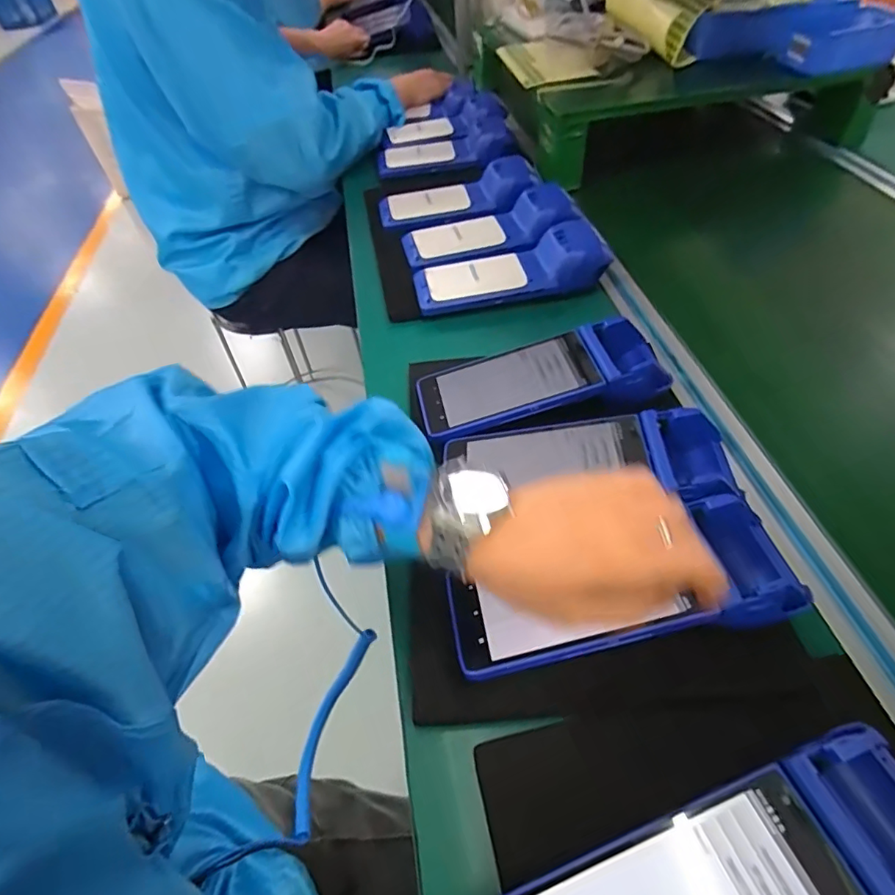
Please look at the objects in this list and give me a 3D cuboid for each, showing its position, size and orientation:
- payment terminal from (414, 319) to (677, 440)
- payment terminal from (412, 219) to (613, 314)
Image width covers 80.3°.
[{"bbox_3d":[0.091,-0.061,0.500,0.232,0.050,0.108,-12,51,-4],"label":"payment terminal"},{"bbox_3d":[0.070,-0.214,0.628,0.221,0.055,0.086,-11,50,-3],"label":"payment terminal"}]

